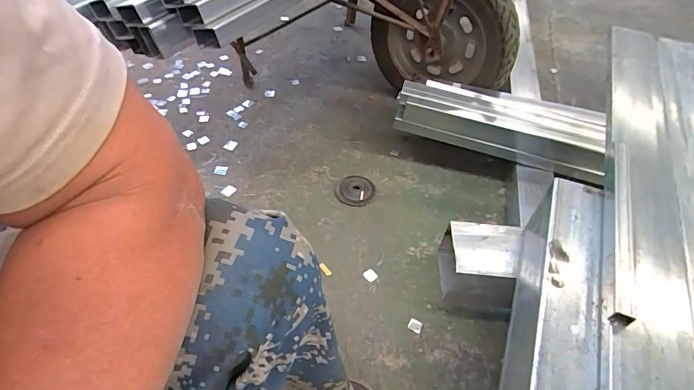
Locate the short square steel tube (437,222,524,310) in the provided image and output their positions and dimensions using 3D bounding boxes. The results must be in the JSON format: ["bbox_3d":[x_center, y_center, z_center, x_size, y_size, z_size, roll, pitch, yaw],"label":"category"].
[{"bbox_3d":[0.212,0.115,0.662,0.109,0.096,0.104,9,50,6],"label":"short square steel tube"}]

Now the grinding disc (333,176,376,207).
[{"bbox_3d":[0.019,-0.011,0.946,0.087,0.018,0.093,1,49,-1],"label":"grinding disc"}]

